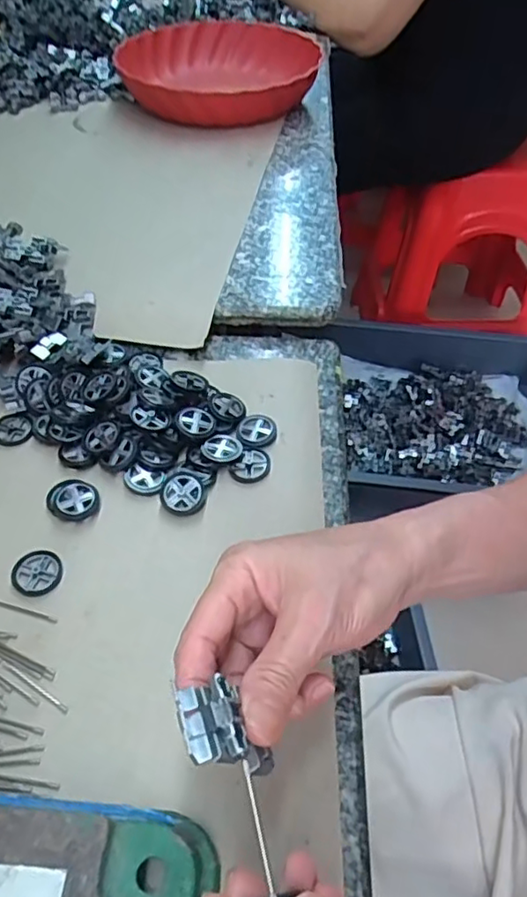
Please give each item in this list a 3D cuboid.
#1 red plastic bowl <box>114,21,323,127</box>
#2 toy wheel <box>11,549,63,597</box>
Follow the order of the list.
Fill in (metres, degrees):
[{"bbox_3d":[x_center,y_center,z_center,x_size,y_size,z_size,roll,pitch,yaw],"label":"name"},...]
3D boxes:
[{"bbox_3d":[-0.061,-0.453,0.744,0.243,0.048,0.211,10,51,5],"label":"red plastic bowl"},{"bbox_3d":[-0.130,0.070,0.354,0.028,0.004,0.028,1,49,-1],"label":"toy wheel"}]

